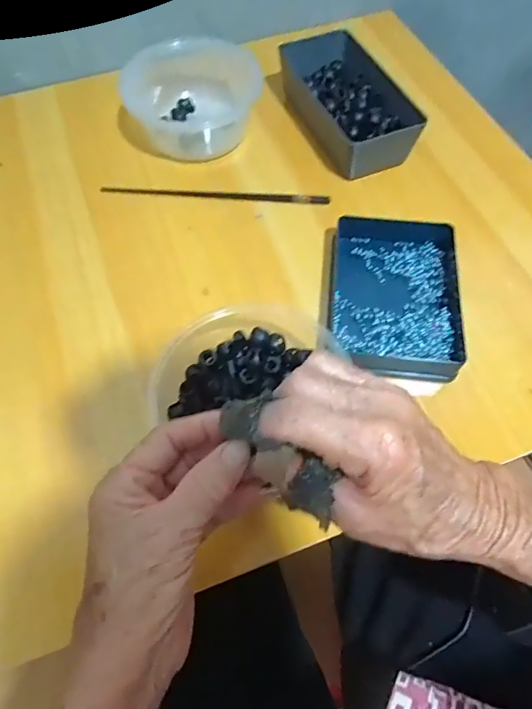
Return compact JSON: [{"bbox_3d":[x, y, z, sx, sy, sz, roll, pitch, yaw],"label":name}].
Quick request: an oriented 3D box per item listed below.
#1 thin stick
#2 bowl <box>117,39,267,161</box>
[{"bbox_3d":[-0.052,-0.163,0.477,0.233,0.006,0.011,4,63,2],"label":"thin stick"},{"bbox_3d":[-0.084,-0.284,0.511,0.125,0.063,0.123,0,63,0],"label":"bowl"}]

